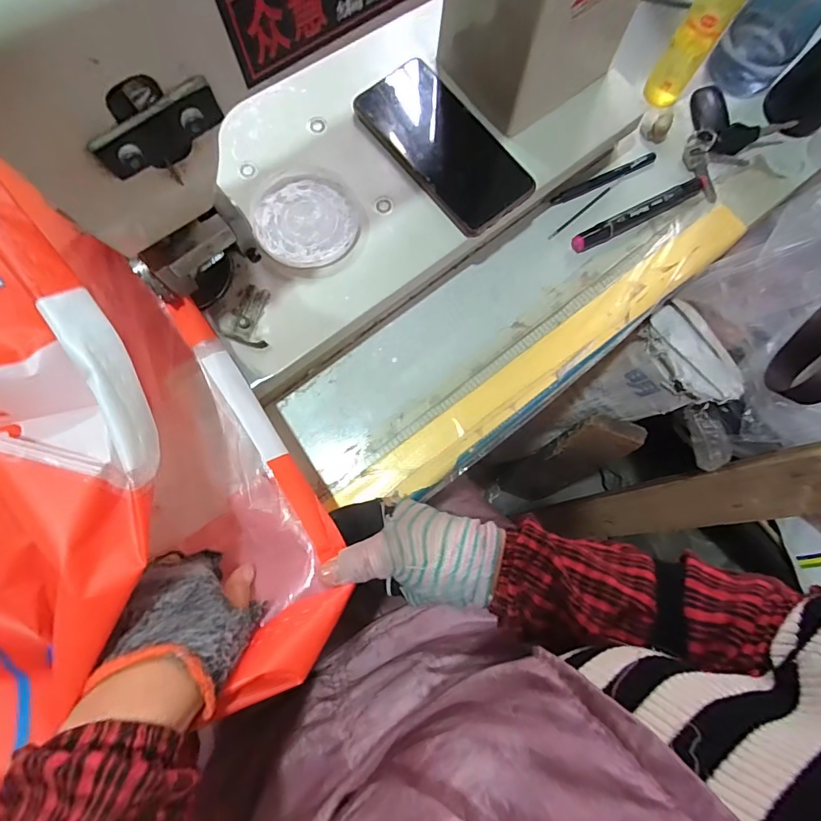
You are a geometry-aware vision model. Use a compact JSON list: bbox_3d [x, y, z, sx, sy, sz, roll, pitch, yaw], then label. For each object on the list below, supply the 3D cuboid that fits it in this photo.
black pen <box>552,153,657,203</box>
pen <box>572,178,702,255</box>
[{"bbox_3d":[0.197,-0.238,0.469,0.113,0.015,0.010,-23,78,-7],"label":"black pen"},{"bbox_3d":[0.227,-0.195,0.457,0.144,0.019,0.016,-26,79,-7],"label":"pen"}]

